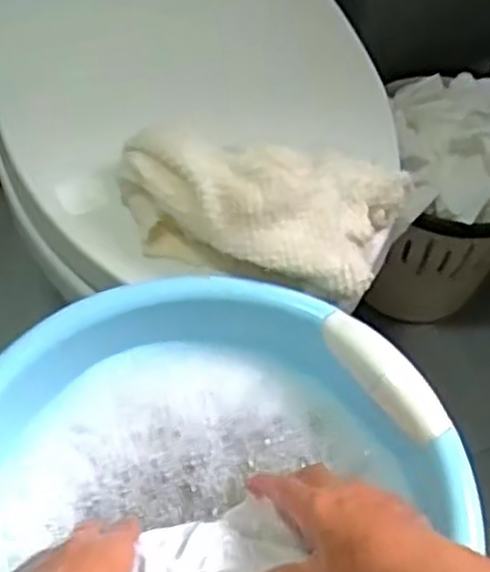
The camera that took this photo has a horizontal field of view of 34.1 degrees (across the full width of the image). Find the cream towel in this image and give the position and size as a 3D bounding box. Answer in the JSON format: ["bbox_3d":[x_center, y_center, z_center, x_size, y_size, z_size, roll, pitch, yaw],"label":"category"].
[{"bbox_3d":[0.010,-0.059,0.616,0.222,0.078,0.109,9,61,2],"label":"cream towel"}]

